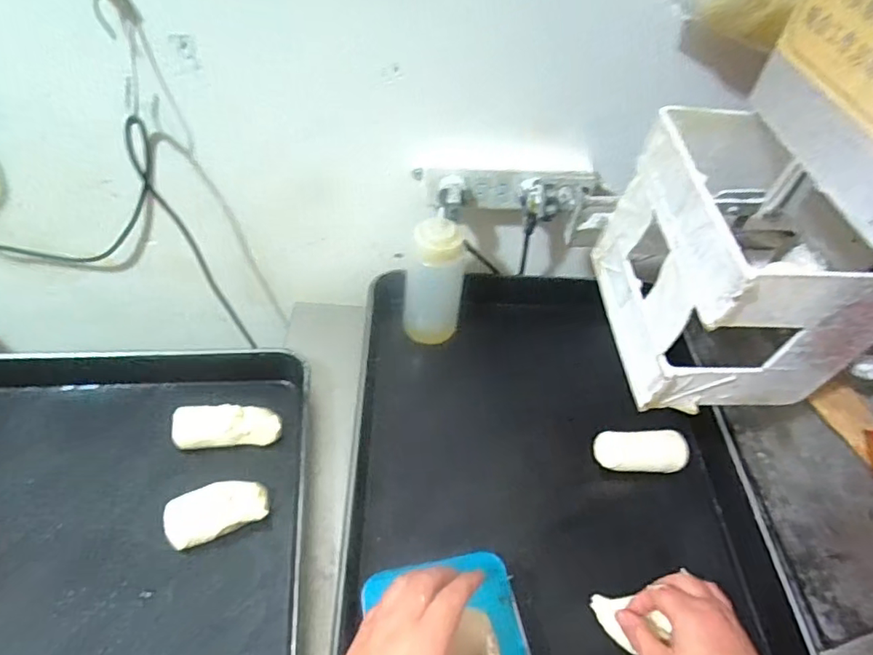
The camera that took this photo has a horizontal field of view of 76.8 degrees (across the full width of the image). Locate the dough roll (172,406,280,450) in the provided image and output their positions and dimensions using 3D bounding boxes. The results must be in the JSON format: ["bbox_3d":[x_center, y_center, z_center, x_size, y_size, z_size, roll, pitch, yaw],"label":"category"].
[{"bbox_3d":[-0.224,0.107,0.587,0.111,0.029,0.040,3,48,-3],"label":"dough roll"}]

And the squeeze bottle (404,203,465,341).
[{"bbox_3d":[-0.002,-0.049,0.659,0.068,0.176,0.053,-13,51,-15],"label":"squeeze bottle"}]

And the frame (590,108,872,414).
[{"bbox_3d":[0.210,-0.045,0.397,0.131,0.143,0.163,-3,49,-7],"label":"frame"}]

